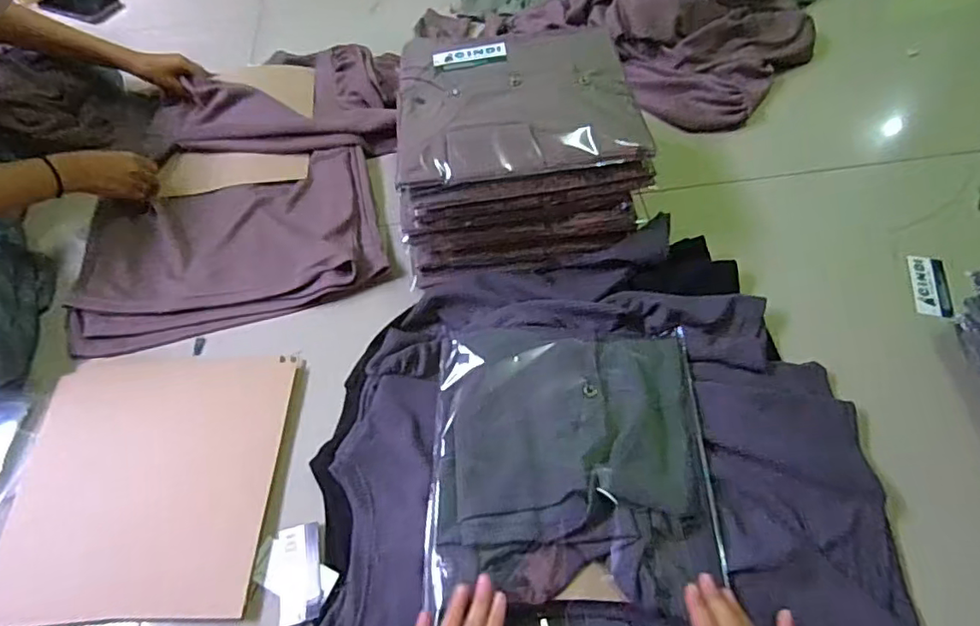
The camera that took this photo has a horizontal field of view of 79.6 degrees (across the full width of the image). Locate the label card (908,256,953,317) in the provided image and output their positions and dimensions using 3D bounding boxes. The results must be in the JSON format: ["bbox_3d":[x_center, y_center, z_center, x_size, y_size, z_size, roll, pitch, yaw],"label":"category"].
[{"bbox_3d":[0.533,-0.031,0.711,0.038,0.006,0.090,8,56,15],"label":"label card"}]

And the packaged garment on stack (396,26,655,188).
[{"bbox_3d":[0.028,-0.257,0.689,0.271,0.030,0.246,-5,56,0],"label":"packaged garment on stack"}]

